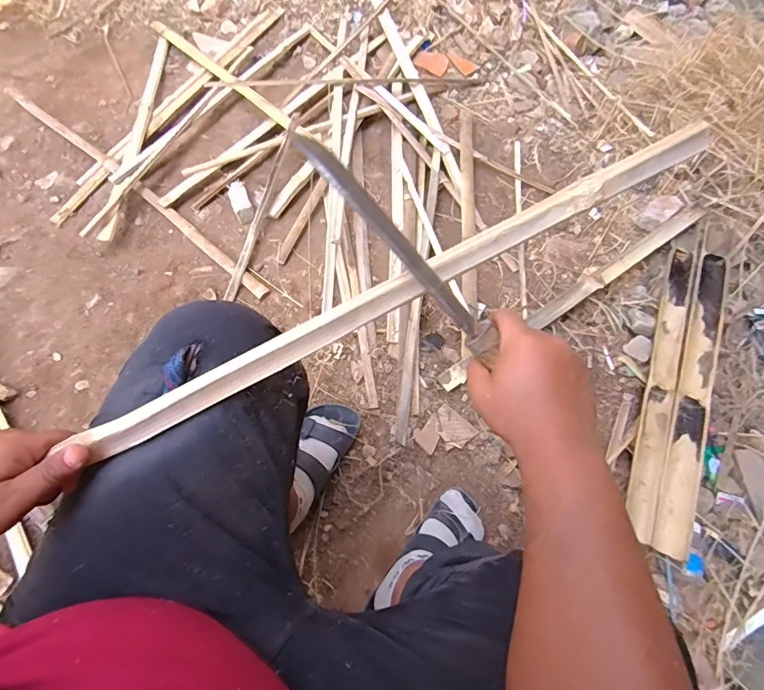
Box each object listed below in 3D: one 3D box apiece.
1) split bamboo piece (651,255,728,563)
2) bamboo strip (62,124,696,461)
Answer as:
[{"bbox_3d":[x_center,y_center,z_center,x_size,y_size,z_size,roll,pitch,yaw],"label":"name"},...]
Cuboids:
[{"bbox_3d":[0.589,0.077,0.820,0.060,0.028,0.617,23,68,9],"label":"split bamboo piece"},{"bbox_3d":[0.018,-0.049,0.372,0.578,0.007,0.027,-27,106,-2],"label":"bamboo strip"}]

